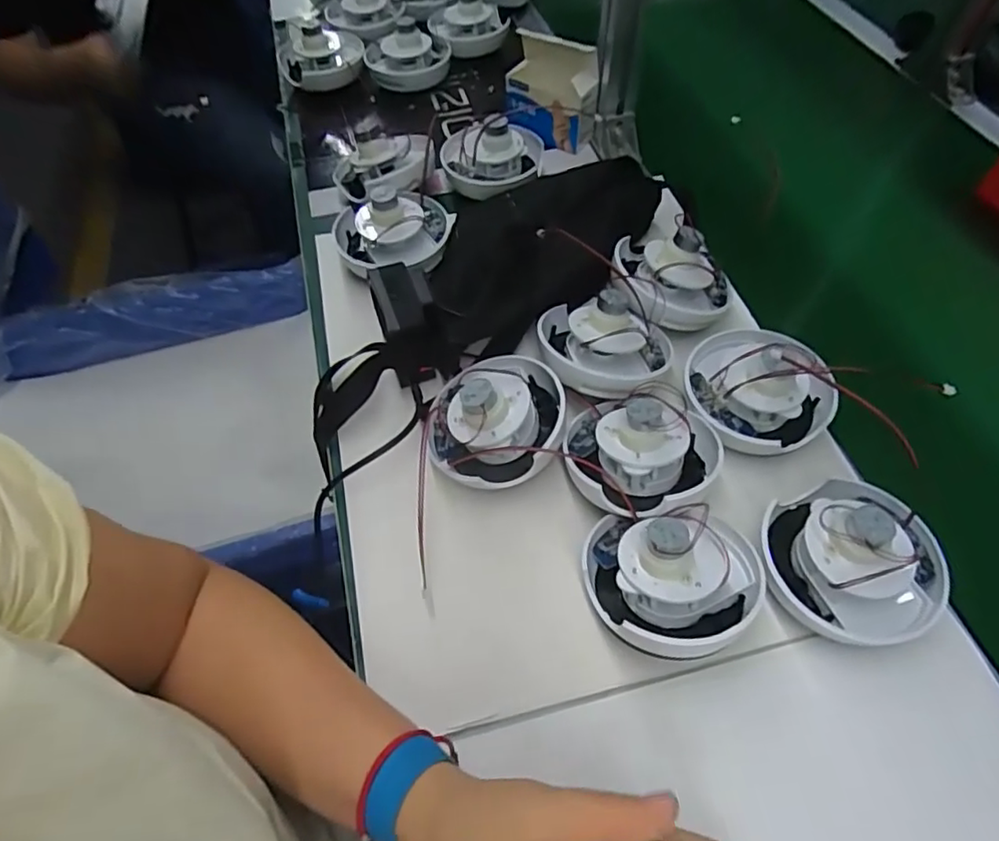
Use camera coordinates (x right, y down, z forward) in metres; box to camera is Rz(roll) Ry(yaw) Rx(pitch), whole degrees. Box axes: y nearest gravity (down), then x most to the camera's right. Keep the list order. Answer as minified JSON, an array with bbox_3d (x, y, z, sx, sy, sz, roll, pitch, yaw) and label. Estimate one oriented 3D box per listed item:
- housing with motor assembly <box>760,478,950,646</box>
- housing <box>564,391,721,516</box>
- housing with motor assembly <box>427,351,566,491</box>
[{"bbox_3d":[0.224,0.087,0.381,0.102,0.073,0.101,0,55,0],"label":"housing with motor assembly"},{"bbox_3d":[0.102,0.013,0.422,0.107,0.048,0.102,15,56,10],"label":"housing"},{"bbox_3d":[-0.003,-0.012,0.440,0.102,0.049,0.104,-4,55,-3],"label":"housing with motor assembly"}]

